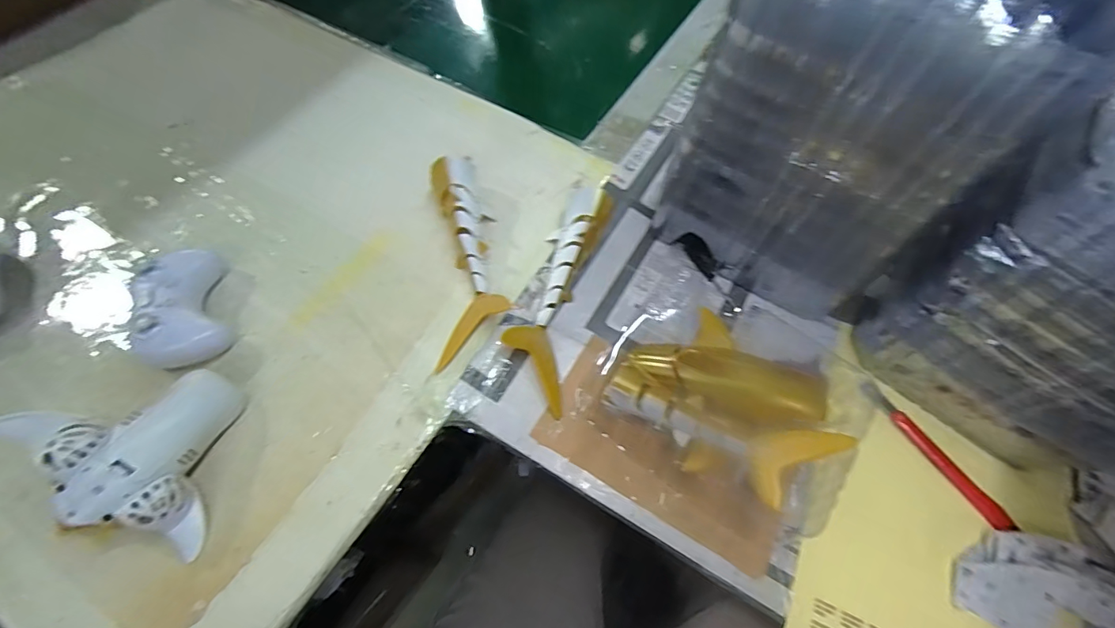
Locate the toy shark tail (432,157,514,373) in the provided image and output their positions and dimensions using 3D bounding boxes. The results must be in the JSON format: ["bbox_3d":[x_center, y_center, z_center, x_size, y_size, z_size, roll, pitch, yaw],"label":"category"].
[{"bbox_3d":[-0.087,-0.057,0.451,0.064,0.049,0.211,-5,62,-5],"label":"toy shark tail"}]

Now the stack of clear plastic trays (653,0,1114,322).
[{"bbox_3d":[0.223,-0.155,0.389,0.211,0.279,0.166,27,64,11],"label":"stack of clear plastic trays"}]

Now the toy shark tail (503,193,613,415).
[{"bbox_3d":[0.000,-0.022,0.442,0.063,0.045,0.216,14,62,5],"label":"toy shark tail"}]

